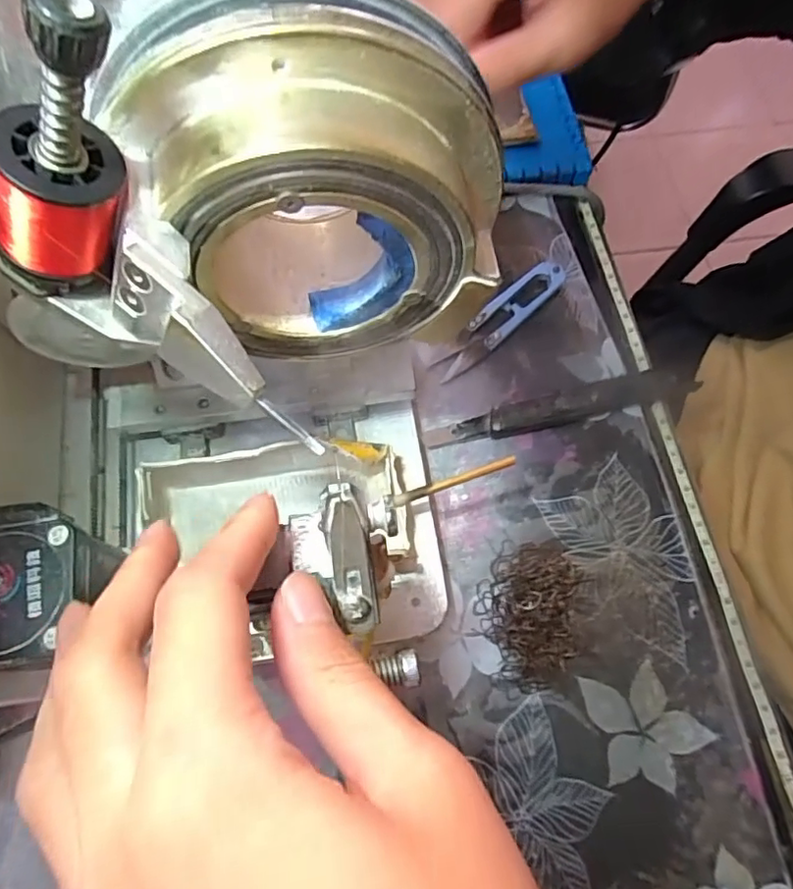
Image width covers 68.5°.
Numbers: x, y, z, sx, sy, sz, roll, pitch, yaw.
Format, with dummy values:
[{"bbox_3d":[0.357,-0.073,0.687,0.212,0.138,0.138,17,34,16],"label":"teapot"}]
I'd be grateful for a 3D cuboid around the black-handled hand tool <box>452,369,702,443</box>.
[{"bbox_3d":[0.100,-0.023,0.325,0.142,0.012,0.020,-14,70,-8],"label":"black-handled hand tool"}]

